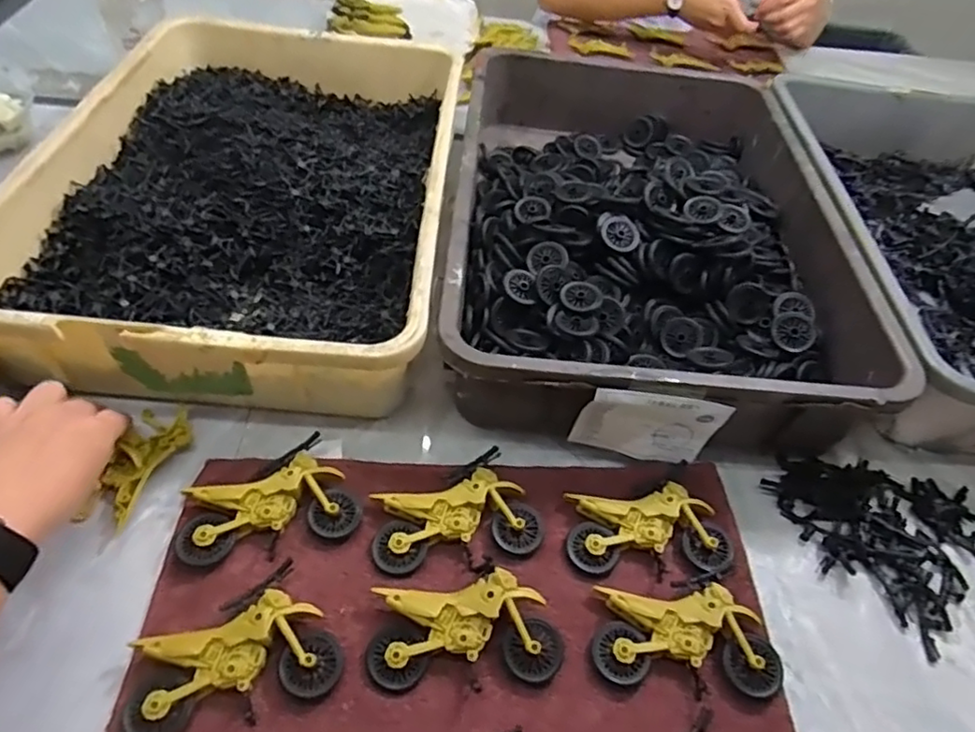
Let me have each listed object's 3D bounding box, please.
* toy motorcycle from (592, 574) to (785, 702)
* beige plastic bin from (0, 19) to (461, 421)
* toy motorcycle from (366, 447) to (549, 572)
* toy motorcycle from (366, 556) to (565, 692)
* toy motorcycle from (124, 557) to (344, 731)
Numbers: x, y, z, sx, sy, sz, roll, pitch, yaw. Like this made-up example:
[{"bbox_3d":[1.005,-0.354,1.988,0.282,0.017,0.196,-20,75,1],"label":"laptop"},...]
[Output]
[{"bbox_3d":[0.127,0.176,0.402,0.115,0.022,0.072,-3,50,-9],"label":"toy motorcycle"},{"bbox_3d":[-0.217,-0.185,0.614,0.348,0.089,0.510,5,49,-3],"label":"beige plastic bin"},{"bbox_3d":[-0.024,0.110,0.441,0.112,0.021,0.075,-17,53,-20],"label":"toy motorcycle"},{"bbox_3d":[-0.014,0.160,0.394,0.116,0.026,0.072,1,49,-6],"label":"toy motorcycle"},{"bbox_3d":[-0.151,0.177,0.368,0.111,0.021,0.075,-23,55,-24],"label":"toy motorcycle"}]

